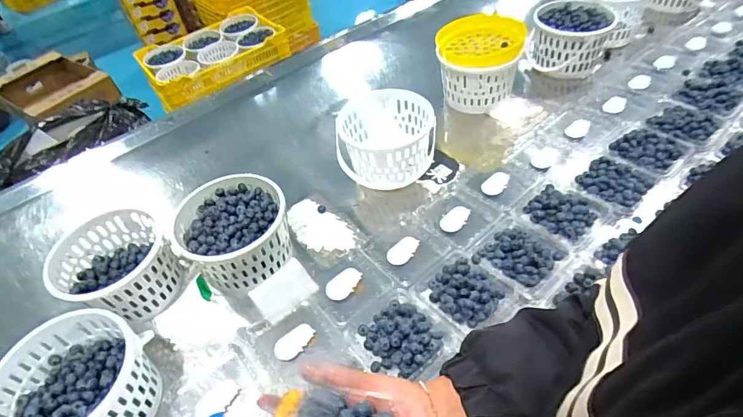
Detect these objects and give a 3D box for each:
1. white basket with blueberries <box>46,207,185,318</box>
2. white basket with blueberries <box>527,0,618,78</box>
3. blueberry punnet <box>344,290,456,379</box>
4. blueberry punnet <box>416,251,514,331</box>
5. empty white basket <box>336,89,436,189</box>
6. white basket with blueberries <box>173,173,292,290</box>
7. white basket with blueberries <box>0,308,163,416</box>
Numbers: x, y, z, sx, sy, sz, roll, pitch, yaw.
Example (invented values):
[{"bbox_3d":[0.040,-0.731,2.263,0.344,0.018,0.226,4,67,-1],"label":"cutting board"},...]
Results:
[{"bbox_3d":[-0.418,0.099,0.719,0.157,0.106,0.172,-3,49,3],"label":"white basket with blueberries"},{"bbox_3d":[0.471,-0.405,1.042,0.173,0.106,0.195,17,53,19],"label":"white basket with blueberries"},{"bbox_3d":[0.034,0.178,0.615,0.117,0.036,0.129,-32,54,-21],"label":"blueberry punnet"},{"bbox_3d":[0.139,0.124,0.653,0.107,0.039,0.119,-33,54,-22],"label":"blueberry punnet"},{"bbox_3d":[0.027,-0.134,0.844,0.179,0.103,0.158,2,49,7],"label":"empty white basket"},{"bbox_3d":[-0.219,0.040,0.727,0.163,0.110,0.172,-3,49,3],"label":"white basket with blueberries"},{"bbox_3d":[-0.388,0.242,0.590,0.181,0.115,0.172,-3,49,3],"label":"white basket with blueberries"}]

